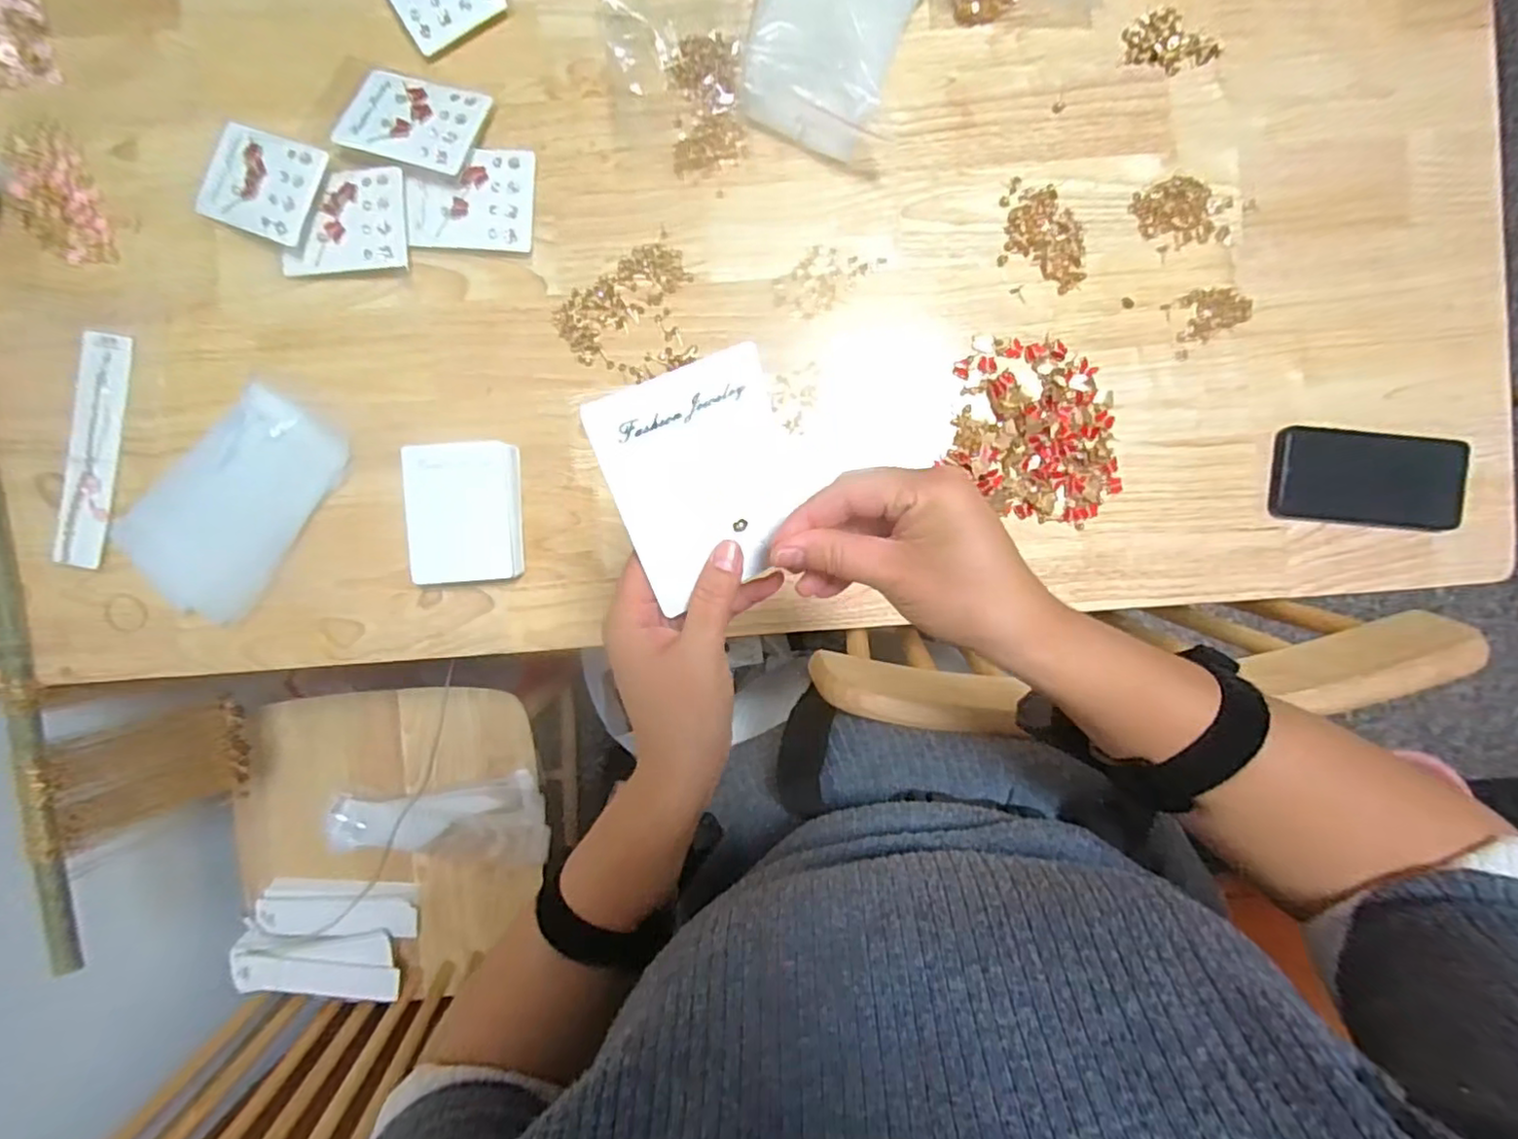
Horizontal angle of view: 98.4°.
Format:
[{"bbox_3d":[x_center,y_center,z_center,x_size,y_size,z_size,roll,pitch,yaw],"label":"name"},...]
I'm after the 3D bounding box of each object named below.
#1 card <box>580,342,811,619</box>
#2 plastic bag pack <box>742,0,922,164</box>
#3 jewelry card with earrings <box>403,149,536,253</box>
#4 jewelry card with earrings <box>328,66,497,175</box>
[{"bbox_3d":[-0.022,-0.040,0.292,0.083,0.006,0.100,-29,124,-14],"label":"card"},{"bbox_3d":[0.055,-0.418,0.518,0.130,0.055,0.149,10,91,1],"label":"plastic bag pack"},{"bbox_3d":[-0.238,-0.304,0.536,0.102,0.013,0.080,2,92,0],"label":"jewelry card with earrings"},{"bbox_3d":[-0.286,-0.365,0.534,0.114,0.011,0.084,13,76,5],"label":"jewelry card with earrings"}]

